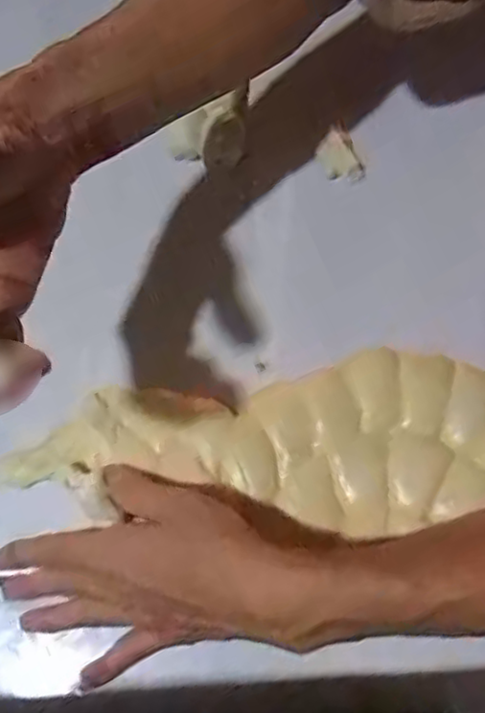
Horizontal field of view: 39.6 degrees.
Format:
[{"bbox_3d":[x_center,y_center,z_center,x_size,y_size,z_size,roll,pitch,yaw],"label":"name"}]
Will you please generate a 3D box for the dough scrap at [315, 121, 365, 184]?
[{"bbox_3d":[0.069,-0.143,0.480,0.027,0.018,0.039,-21,72,-7],"label":"dough scrap"}]

